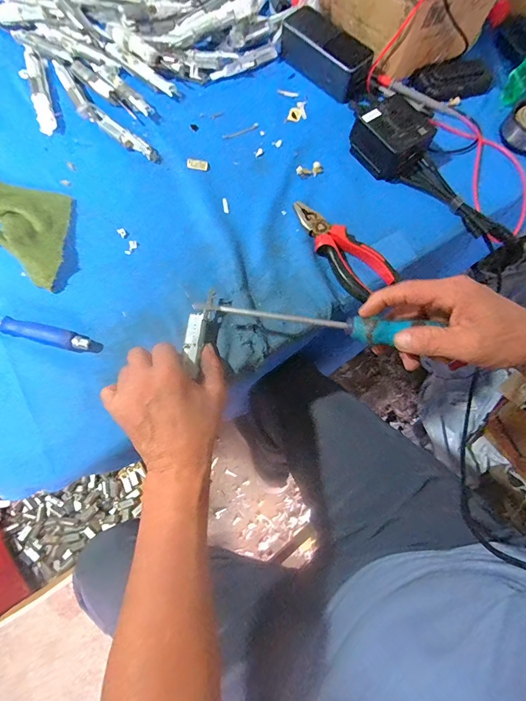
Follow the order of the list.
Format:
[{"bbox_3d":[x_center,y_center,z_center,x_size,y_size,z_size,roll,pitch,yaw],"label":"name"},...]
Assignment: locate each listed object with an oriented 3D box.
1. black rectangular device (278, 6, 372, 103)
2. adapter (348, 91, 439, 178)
[{"bbox_3d":[0.091,-0.417,0.504,0.062,0.049,0.140,-38,77,-13],"label":"black rectangular device"},{"bbox_3d":[0.166,-0.271,0.457,0.075,0.051,0.085,-38,77,-13],"label":"adapter"}]

